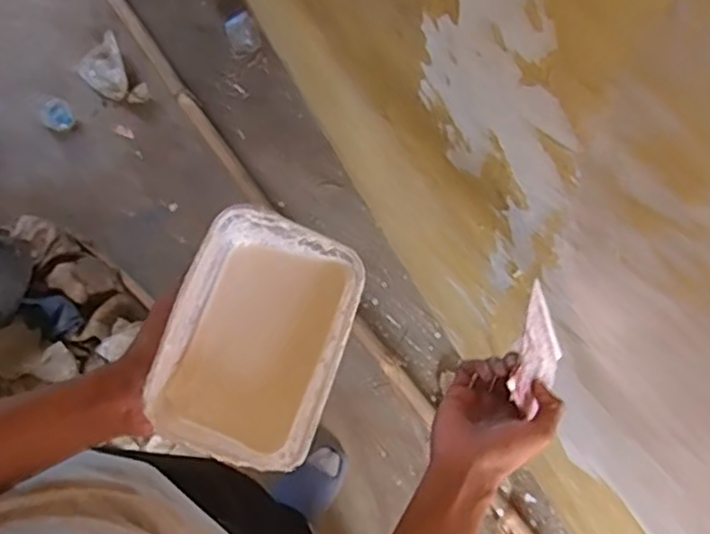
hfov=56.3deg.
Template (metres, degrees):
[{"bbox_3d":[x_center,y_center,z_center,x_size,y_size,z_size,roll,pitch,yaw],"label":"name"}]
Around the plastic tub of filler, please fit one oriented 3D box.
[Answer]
[{"bbox_3d":[-0.066,0.050,0.472,0.113,0.058,0.169,17,76,6],"label":"plastic tub of filler"}]

